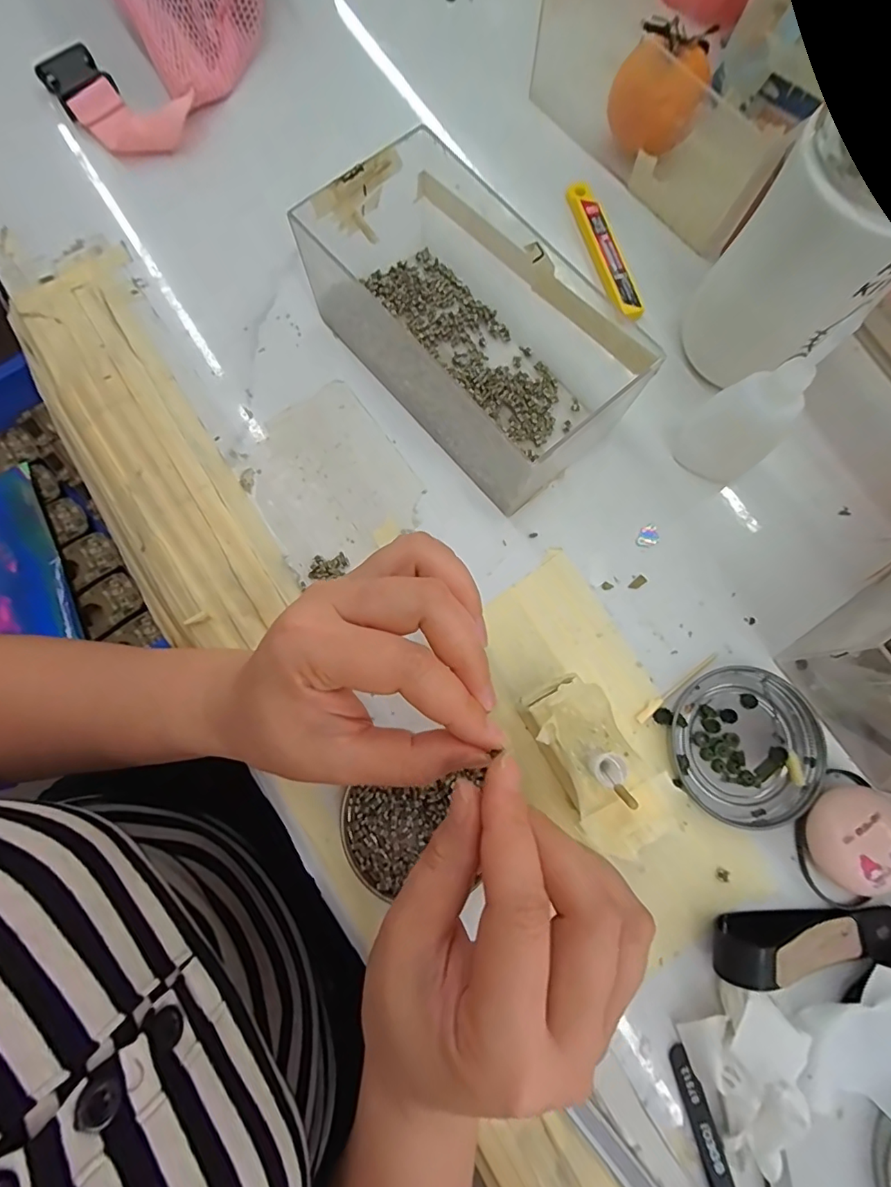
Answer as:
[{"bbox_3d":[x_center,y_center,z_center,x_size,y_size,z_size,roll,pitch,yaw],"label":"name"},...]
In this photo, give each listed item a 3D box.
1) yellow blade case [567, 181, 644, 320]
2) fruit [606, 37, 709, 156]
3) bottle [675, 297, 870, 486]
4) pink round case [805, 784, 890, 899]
[{"bbox_3d":[0.101,-0.221,0.332,0.020,0.005,0.103,-16,79,-5],"label":"yellow blade case"},{"bbox_3d":[0.131,-0.307,0.326,0.056,0.050,0.056,24,78,4],"label":"fruit"},{"bbox_3d":[0.155,-0.090,0.260,0.033,0.105,0.039,-31,80,-8],"label":"bottle"},{"bbox_3d":[0.203,0.121,0.256,0.041,0.023,0.047,28,79,5],"label":"pink round case"}]

